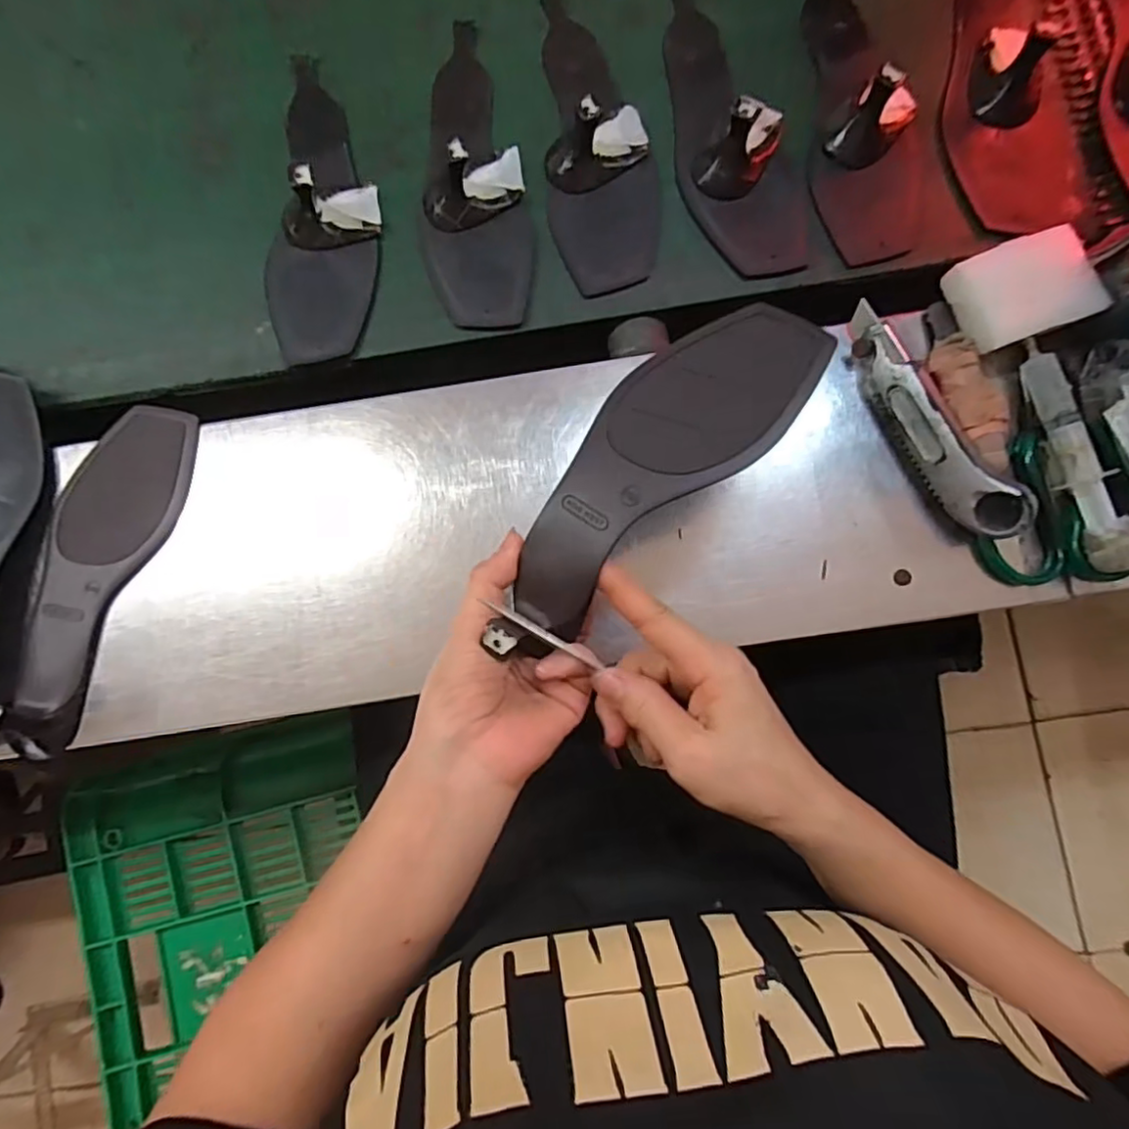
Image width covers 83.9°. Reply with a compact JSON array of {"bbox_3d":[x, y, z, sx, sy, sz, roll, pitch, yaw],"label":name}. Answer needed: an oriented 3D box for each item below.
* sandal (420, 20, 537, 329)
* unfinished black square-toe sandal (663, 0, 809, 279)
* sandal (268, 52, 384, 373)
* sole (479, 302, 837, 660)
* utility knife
[{"bbox_3d":[-0.070,-0.279,0.427,0.077,0.040,0.232,-9,84,1],"label":"sandal"},{"bbox_3d":[0.109,-0.310,0.421,0.075,0.042,0.229,-15,84,0],"label":"unfinished black square-toe sandal"},{"bbox_3d":[-0.166,-0.255,0.428,0.081,0.041,0.228,3,84,2],"label":"sandal"},{"bbox_3d":[0.037,-0.046,0.312,0.072,0.039,0.215,43,94,4],"label":"sole"},{"bbox_3d":[0.217,-0.086,0.377,0.027,0.044,0.157,-29,84,-1],"label":"utility knife"}]

